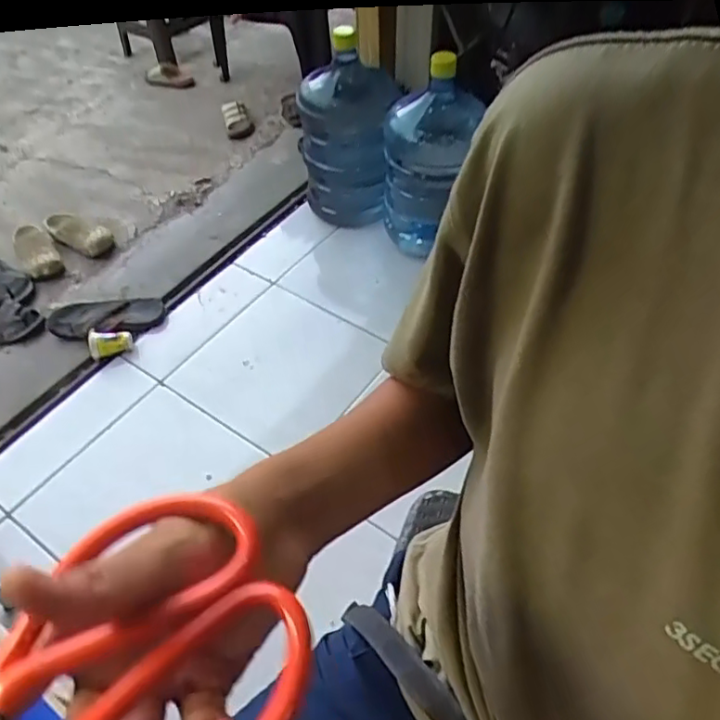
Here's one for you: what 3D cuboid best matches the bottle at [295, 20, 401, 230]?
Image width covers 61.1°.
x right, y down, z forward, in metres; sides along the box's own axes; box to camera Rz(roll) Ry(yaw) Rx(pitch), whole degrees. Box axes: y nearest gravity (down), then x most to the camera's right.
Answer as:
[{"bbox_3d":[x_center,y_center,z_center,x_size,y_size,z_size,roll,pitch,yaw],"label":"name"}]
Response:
[{"bbox_3d":[-0.032,-0.588,1.603,0.233,0.476,0.231,-4,50,-2],"label":"bottle"}]

